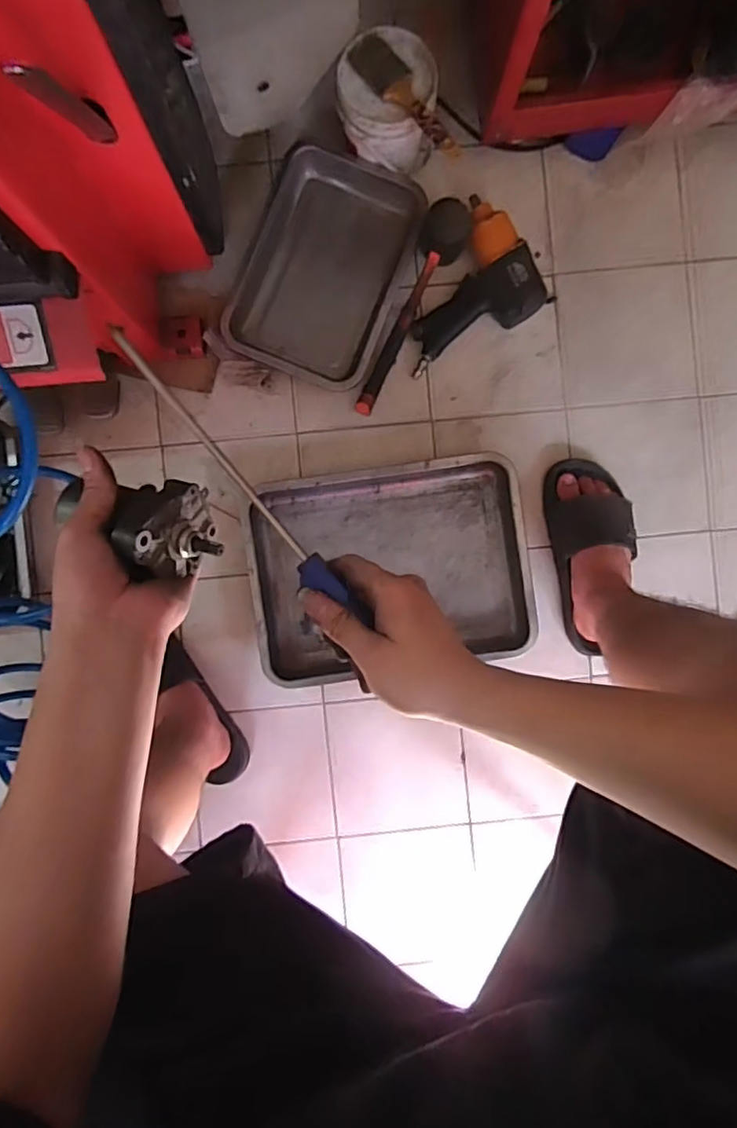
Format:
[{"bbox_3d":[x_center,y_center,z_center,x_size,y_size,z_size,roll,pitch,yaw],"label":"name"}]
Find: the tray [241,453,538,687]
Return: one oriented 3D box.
[{"bbox_3d":[0.031,0.007,0.859,0.388,0.045,0.287,-8,91,-1],"label":"tray"}]

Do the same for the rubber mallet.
[{"bbox_3d":[0.065,-0.351,0.826,0.066,0.078,0.307,21,90,-2],"label":"rubber mallet"}]

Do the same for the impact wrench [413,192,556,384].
[{"bbox_3d":[0.135,-0.377,0.847,0.226,0.065,0.171,-44,91,-1],"label":"impact wrench"}]

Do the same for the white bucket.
[{"bbox_3d":[0.024,-0.613,0.811,0.130,0.125,0.130,-2,91,-1],"label":"white bucket"}]

